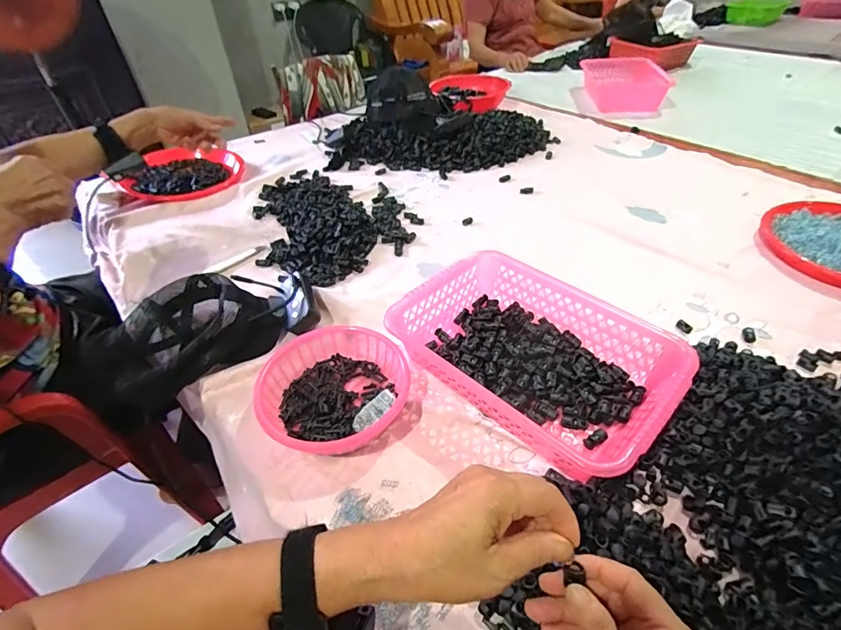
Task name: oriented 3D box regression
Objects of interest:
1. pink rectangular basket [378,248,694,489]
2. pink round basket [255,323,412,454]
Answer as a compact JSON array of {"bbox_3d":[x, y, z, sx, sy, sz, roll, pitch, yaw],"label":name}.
[{"bbox_3d":[0.134,0.048,0.515,0.304,0.081,0.201,32,54,30],"label":"pink rectangular basket"},{"bbox_3d":[-0.099,0.087,0.494,0.171,0.051,0.165,-1,44,1],"label":"pink round basket"}]

